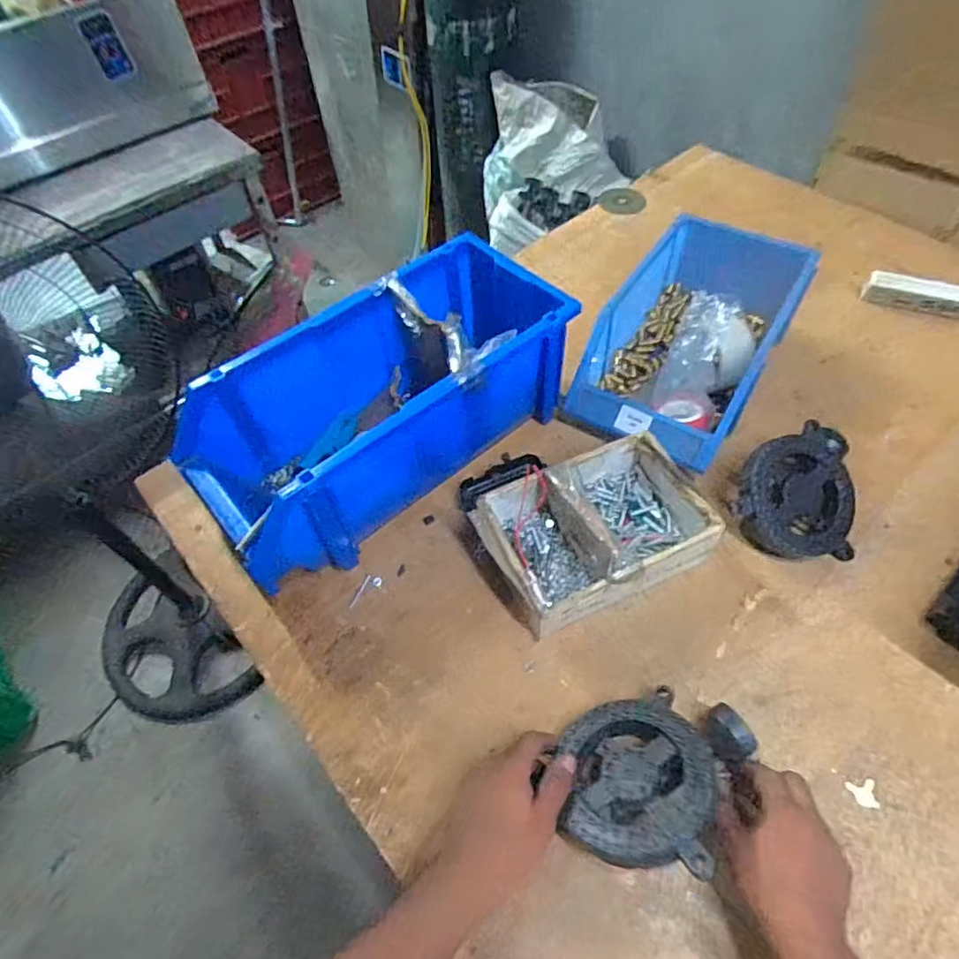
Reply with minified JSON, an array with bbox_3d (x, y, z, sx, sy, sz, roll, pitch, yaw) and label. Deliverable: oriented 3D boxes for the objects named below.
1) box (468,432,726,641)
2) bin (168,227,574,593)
[{"bbox_3d":[0.124,0.051,0.628,0.232,0.093,0.155,-23,58,-12],"label":"box"},{"bbox_3d":[-0.113,-0.087,0.686,0.440,0.180,0.201,-37,61,-20],"label":"bin"}]

